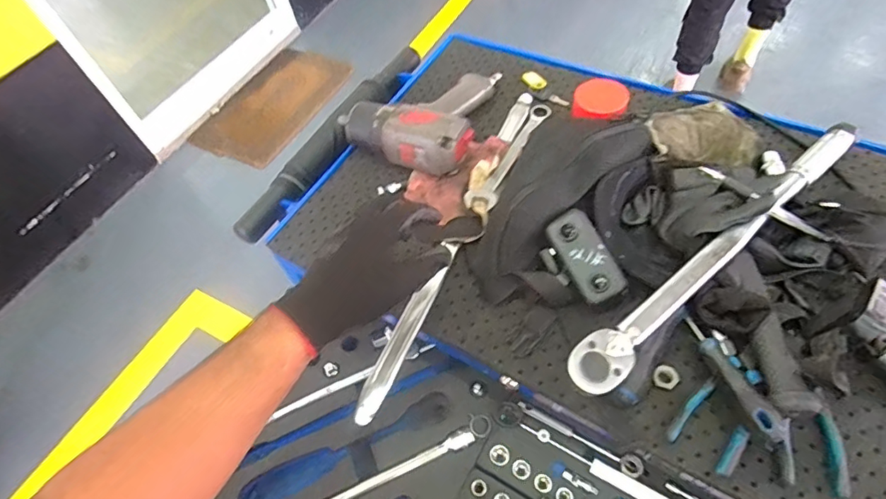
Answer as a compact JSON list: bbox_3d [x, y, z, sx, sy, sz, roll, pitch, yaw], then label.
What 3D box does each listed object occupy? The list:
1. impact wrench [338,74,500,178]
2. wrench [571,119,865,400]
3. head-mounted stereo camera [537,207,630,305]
[{"bbox_3d":[-0.033,-0.199,0.664,0.175,0.066,0.200,18,56,12],"label":"impact wrench"},{"bbox_3d":[0.286,-0.010,0.490,0.448,0.034,0.047,-34,61,-23],"label":"wrench"},{"bbox_3d":[0.143,0.008,0.505,0.050,0.017,0.095,-37,68,12],"label":"head-mounted stereo camera"}]

